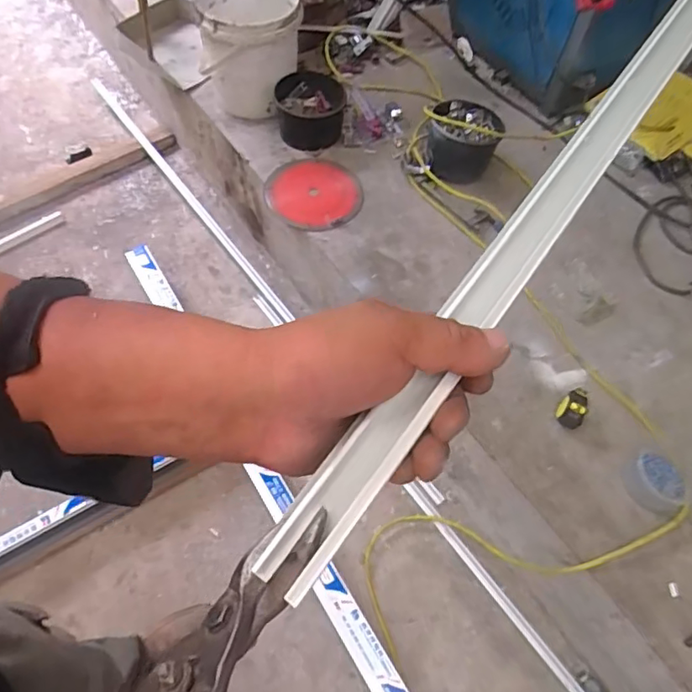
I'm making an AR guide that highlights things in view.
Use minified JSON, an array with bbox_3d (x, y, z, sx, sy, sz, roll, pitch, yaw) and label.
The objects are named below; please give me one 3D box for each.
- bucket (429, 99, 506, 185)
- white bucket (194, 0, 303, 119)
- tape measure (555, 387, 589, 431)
[{"bbox_3d":[0.263,-0.459,1.256,0.153,0.111,0.149,1,60,-2],"label":"bucket"},{"bbox_3d":[-0.231,-0.737,1.361,0.236,0.255,0.239,-5,60,-6],"label":"white bucket"},{"bbox_3d":[0.396,0.106,0.965,0.052,0.048,0.067,35,64,16],"label":"tape measure"}]

